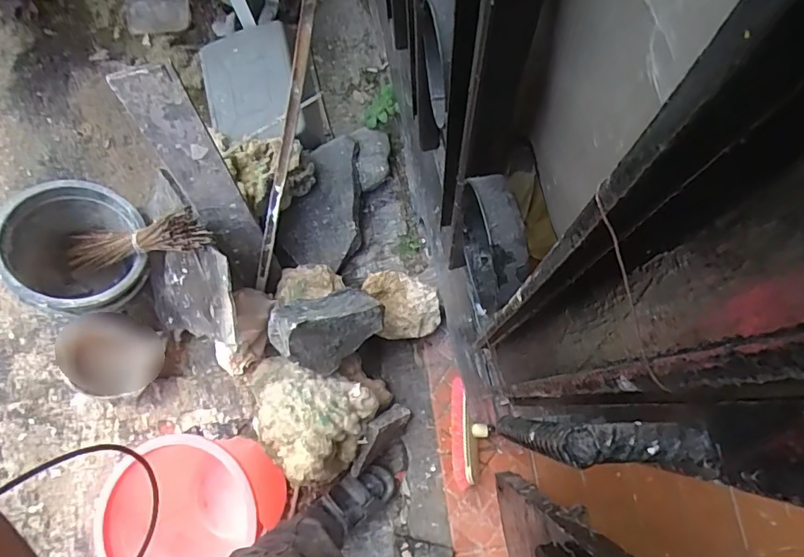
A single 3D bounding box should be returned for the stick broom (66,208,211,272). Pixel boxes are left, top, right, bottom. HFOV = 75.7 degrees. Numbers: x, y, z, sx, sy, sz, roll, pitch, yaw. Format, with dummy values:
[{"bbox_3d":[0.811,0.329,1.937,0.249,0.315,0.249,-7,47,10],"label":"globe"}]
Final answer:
[{"bbox_3d":[-0.603,-0.079,1.159,0.464,0.084,0.098,-6,73,34],"label":"stick broom"}]

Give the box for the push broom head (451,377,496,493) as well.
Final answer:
[{"bbox_3d":[0.149,0.335,1.124,0.086,0.067,0.233,-1,76,1],"label":"push broom head"}]

